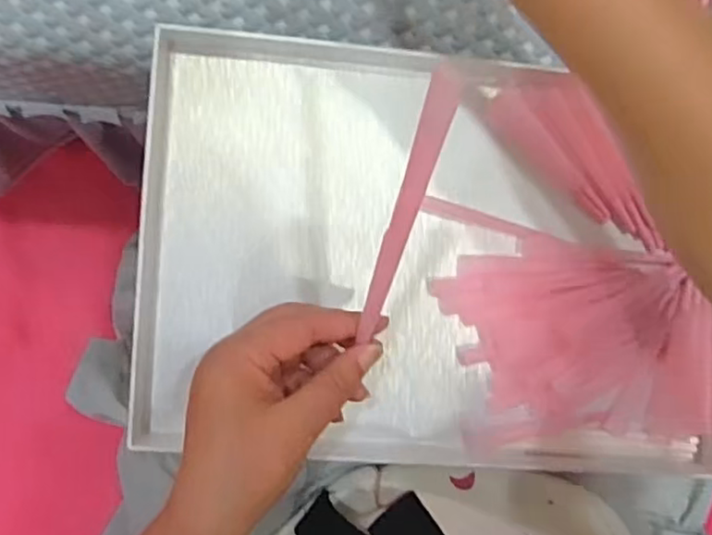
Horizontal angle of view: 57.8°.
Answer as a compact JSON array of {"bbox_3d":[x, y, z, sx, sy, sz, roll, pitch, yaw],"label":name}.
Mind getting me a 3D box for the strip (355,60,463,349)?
[{"bbox_3d":[0.019,-0.017,0.285,0.012,0.006,0.156,10,136,-6],"label":"strip"}]

